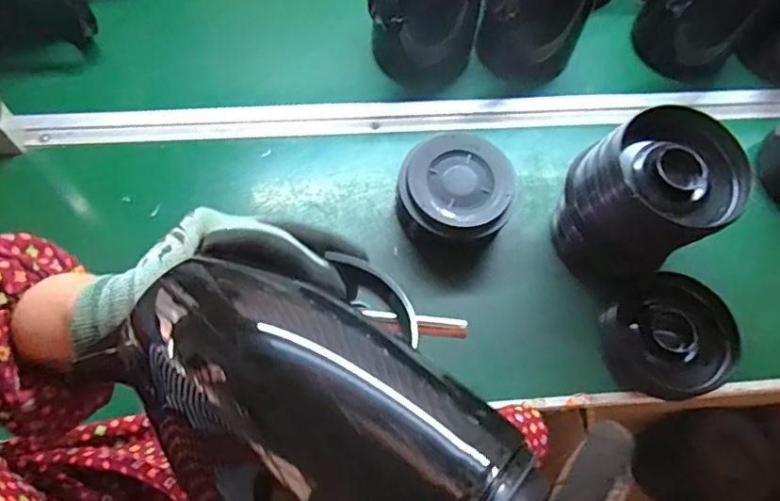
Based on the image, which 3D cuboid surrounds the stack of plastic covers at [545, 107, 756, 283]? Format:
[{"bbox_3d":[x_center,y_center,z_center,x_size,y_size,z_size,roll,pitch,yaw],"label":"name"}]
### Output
[{"bbox_3d":[0.246,-0.044,0.557,0.117,0.170,0.114,-8,65,-7],"label":"stack of plastic covers"}]

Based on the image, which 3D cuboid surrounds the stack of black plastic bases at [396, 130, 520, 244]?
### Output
[{"bbox_3d":[0.069,-0.061,0.606,0.124,0.069,0.114,22,65,7],"label":"stack of black plastic bases"}]

